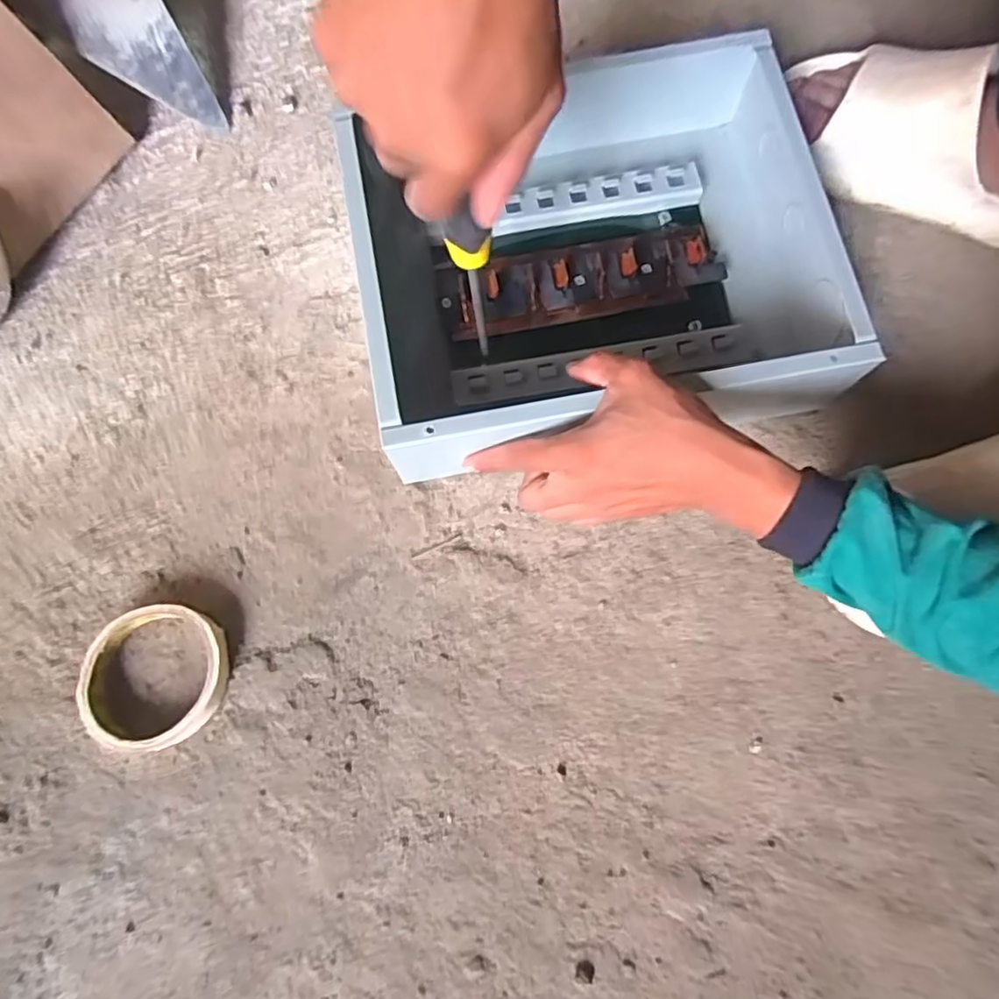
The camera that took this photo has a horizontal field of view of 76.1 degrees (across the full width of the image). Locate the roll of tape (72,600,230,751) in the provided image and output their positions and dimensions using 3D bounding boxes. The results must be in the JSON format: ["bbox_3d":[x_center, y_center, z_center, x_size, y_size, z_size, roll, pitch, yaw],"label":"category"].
[{"bbox_3d":[-0.219,0.112,0.407,0.083,0.022,0.087,0,76,0],"label":"roll of tape"}]

